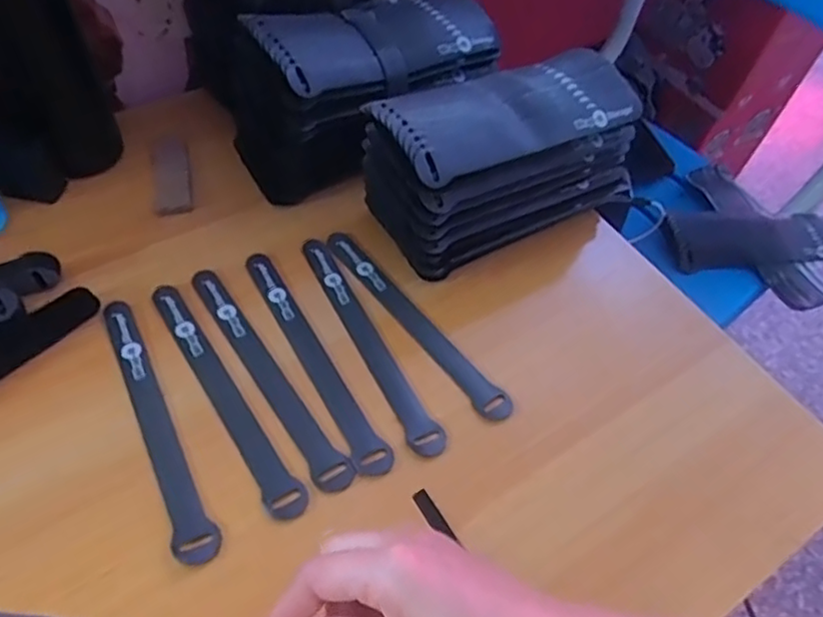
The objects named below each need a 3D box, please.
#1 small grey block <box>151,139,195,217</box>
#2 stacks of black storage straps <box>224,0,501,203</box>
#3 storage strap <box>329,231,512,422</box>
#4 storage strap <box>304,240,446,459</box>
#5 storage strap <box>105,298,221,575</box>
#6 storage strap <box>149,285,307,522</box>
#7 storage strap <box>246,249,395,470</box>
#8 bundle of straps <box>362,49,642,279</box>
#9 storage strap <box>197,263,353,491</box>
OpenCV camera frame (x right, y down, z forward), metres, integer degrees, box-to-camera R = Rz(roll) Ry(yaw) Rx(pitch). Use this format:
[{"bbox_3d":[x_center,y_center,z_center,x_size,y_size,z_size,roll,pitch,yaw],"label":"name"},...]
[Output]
[{"bbox_3d":[-0.216,-0.124,0.574,0.033,0.006,0.108,-11,54,-13],"label":"small grey block"},{"bbox_3d":[-0.050,-0.200,0.553,0.222,0.113,0.123,-34,62,-26],"label":"stacks of black storage straps"},{"bbox_3d":[0.001,0.008,0.504,0.024,0.006,0.211,-30,60,-24],"label":"storage strap"},{"bbox_3d":[-0.031,0.020,0.460,0.022,0.004,0.197,-21,57,-19],"label":"storage strap"},{"bbox_3d":[-0.166,0.070,0.410,0.022,0.004,0.198,-22,57,-20],"label":"storage strap"},{"bbox_3d":[-0.126,0.054,0.427,0.022,0.004,0.198,-27,59,-23],"label":"storage strap"},{"bbox_3d":[-0.069,0.031,0.448,0.022,0.004,0.197,-23,58,-21],"label":"storage strap"},{"bbox_3d":[0.072,-0.121,0.501,0.215,0.116,0.089,-28,60,-23],"label":"bundle of straps"},{"bbox_3d":[-0.100,0.041,0.438,0.023,0.004,0.198,-27,59,-23],"label":"storage strap"}]

